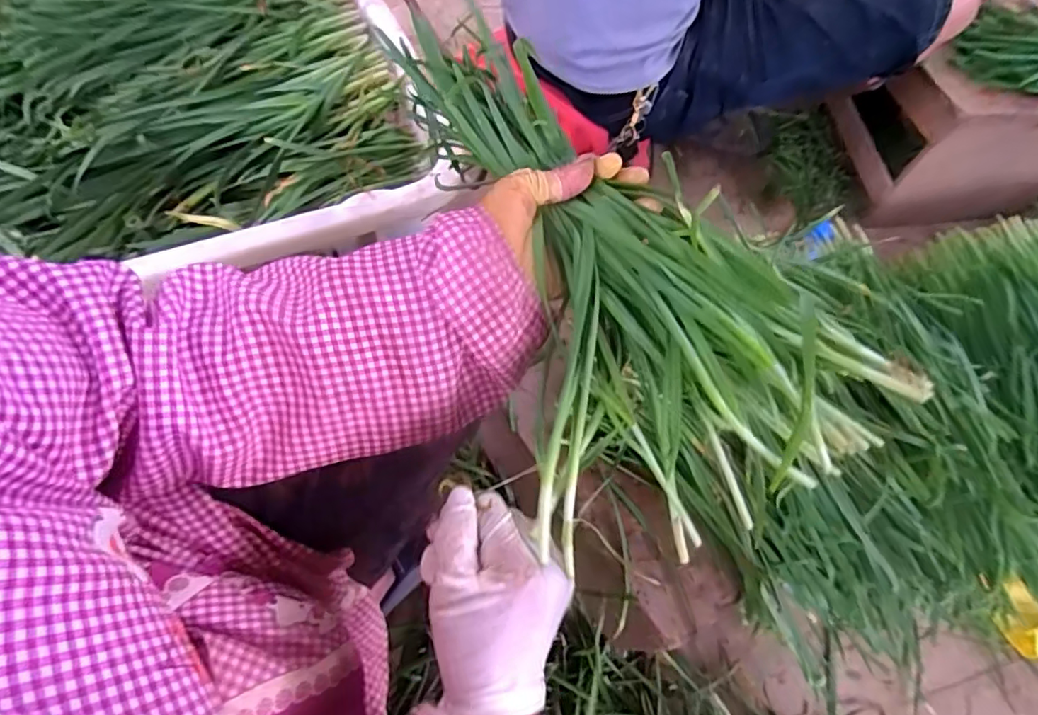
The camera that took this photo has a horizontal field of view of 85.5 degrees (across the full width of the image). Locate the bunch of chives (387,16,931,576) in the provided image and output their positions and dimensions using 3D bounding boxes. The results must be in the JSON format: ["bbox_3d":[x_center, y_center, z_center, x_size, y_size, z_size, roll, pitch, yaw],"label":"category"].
[{"bbox_3d":[0.035,-0.073,0.347,0.173,0.063,0.371,-26,70,-16],"label":"bunch of chives"}]

